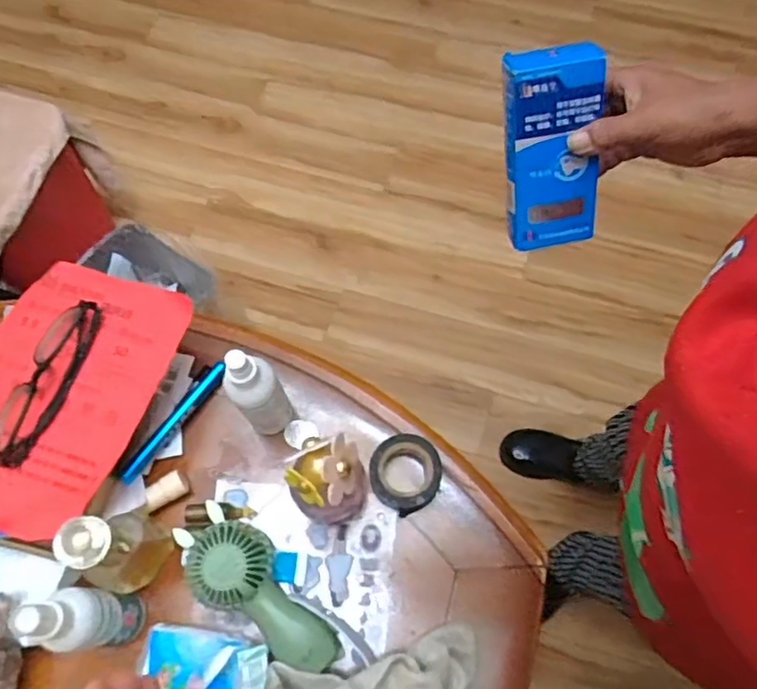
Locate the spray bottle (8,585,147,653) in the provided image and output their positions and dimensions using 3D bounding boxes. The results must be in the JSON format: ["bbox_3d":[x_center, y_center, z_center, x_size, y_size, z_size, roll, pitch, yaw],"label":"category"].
[{"bbox_3d":[-0.194,0.184,0.419,0.039,0.125,0.037,-3,67,1],"label":"spray bottle"}]

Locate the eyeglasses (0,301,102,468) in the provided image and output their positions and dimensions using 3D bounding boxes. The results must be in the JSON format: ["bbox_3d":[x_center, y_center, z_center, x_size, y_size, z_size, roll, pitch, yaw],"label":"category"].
[{"bbox_3d":[-0.257,0.025,0.474,0.043,0.019,0.132,17,67,7],"label":"eyeglasses"}]

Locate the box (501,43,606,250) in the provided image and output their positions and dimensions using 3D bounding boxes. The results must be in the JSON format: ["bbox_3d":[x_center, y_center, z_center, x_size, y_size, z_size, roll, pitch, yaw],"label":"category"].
[{"bbox_3d":[0.131,-0.145,0.478,0.066,0.148,0.037,-18,36,-8],"label":"box"}]

